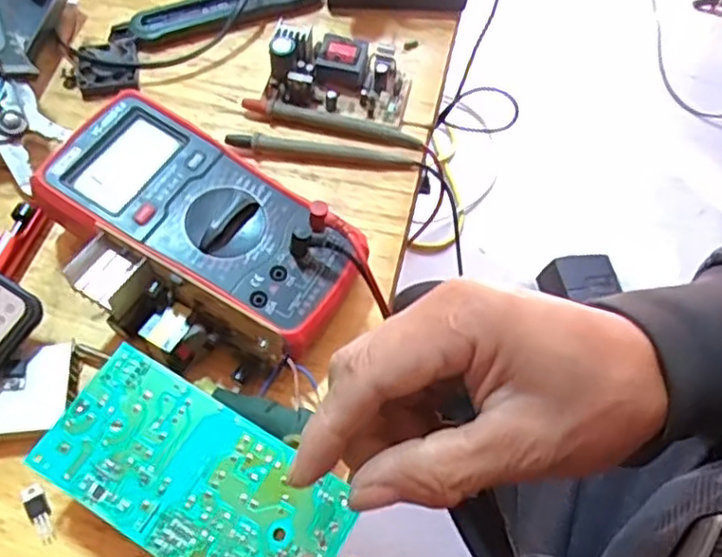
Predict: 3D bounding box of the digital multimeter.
[{"bbox_3d":[-0.090,-0.029,0.394,0.180,0.053,0.086,30,64,12],"label":"digital multimeter"}]

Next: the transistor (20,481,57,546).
[{"bbox_3d":[-0.163,0.119,0.343,0.011,0.004,0.031,-26,66,-16],"label":"transistor"}]

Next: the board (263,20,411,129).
[{"bbox_3d":[-0.014,-0.147,0.475,0.098,0.034,0.062,12,62,3],"label":"board"}]

